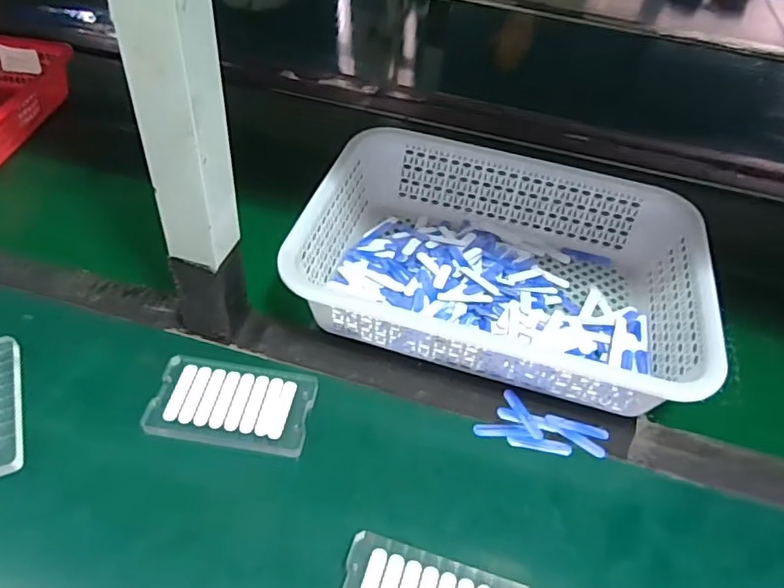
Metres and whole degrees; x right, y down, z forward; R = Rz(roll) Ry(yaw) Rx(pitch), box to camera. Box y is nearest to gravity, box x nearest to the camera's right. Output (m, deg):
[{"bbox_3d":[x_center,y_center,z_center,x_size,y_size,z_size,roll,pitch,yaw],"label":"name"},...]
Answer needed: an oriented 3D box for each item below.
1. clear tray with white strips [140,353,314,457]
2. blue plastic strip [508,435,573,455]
[{"bbox_3d":[-0.126,0.086,0.461,0.122,0.011,0.072,9,46,3],"label":"clear tray with white strips"},{"bbox_3d":[0.119,0.120,0.466,0.050,0.004,0.012,8,46,2],"label":"blue plastic strip"}]

